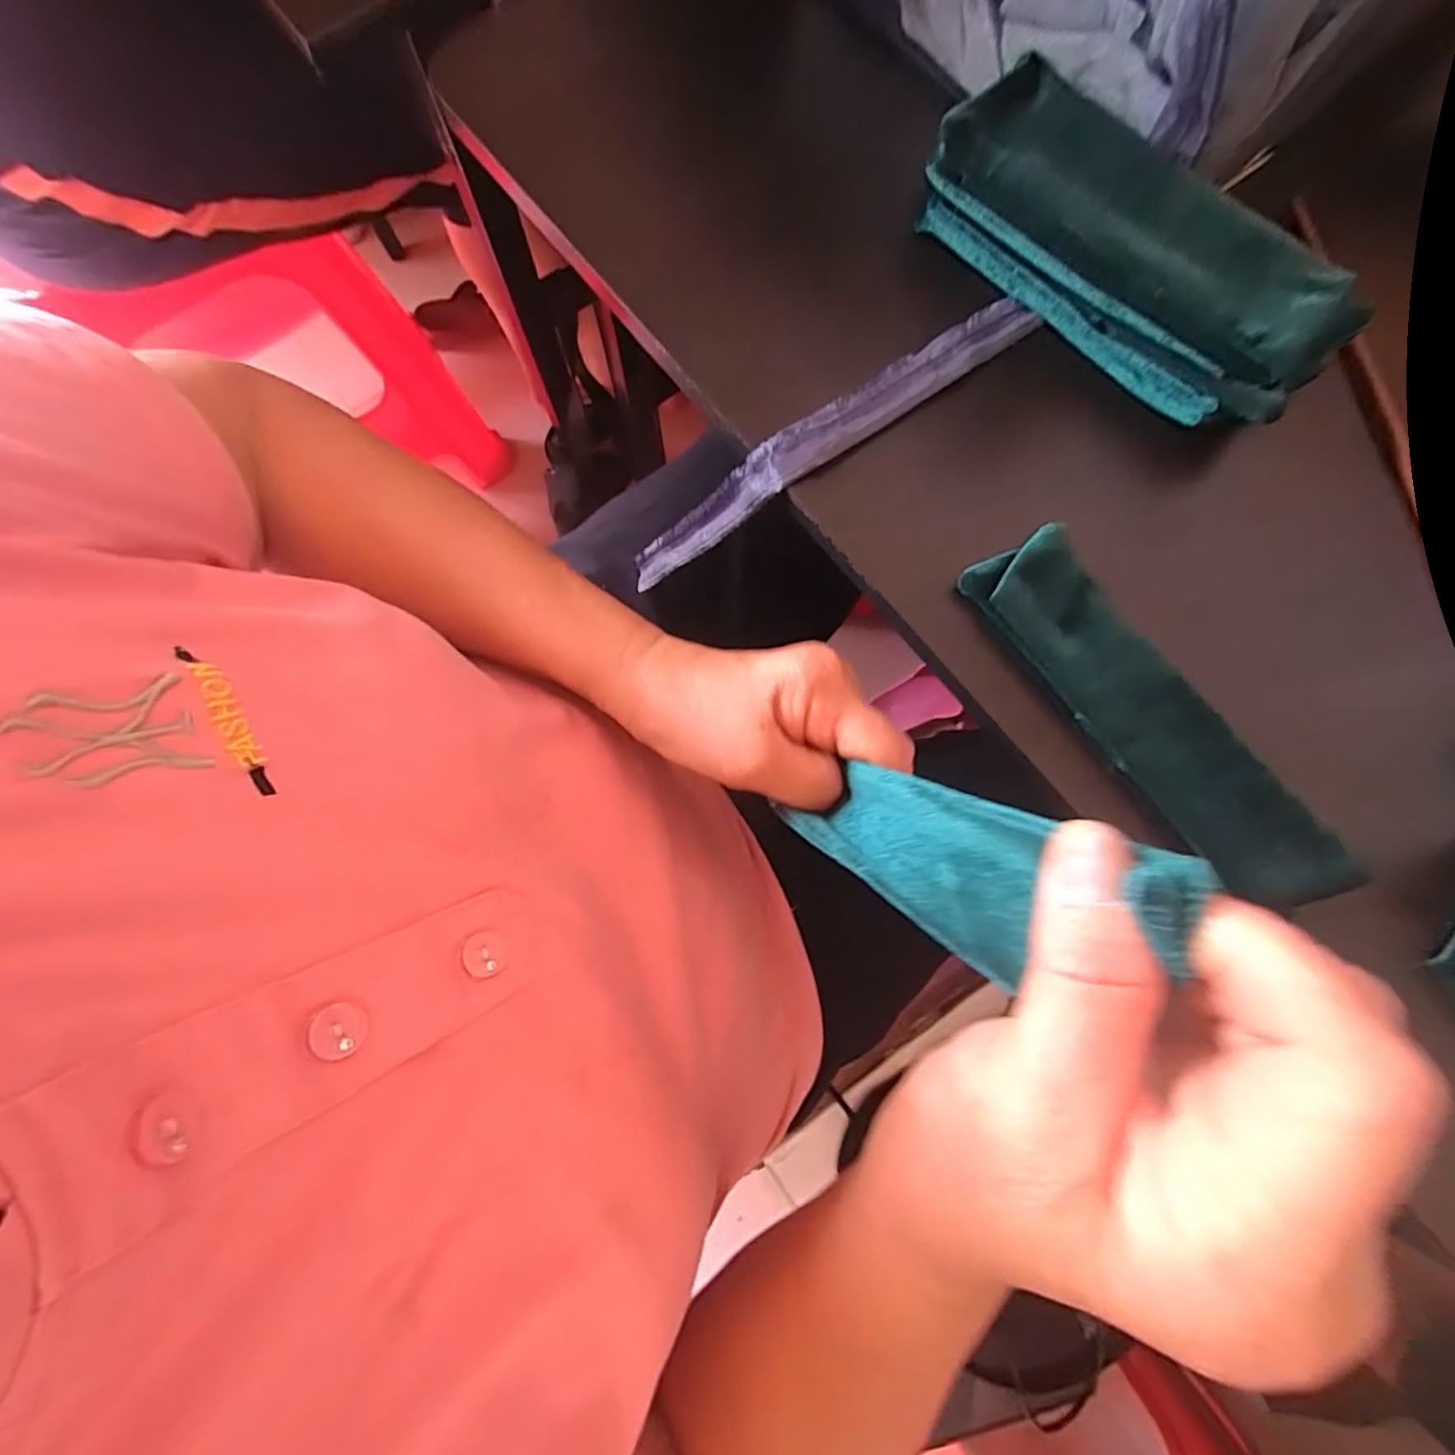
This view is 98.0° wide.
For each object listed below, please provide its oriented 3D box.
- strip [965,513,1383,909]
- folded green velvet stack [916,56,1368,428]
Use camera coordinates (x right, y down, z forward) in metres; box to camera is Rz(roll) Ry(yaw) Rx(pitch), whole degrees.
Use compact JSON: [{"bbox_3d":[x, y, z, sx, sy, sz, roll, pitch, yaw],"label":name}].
[{"bbox_3d":[0.172,-0.004,0.255,0.044,0.009,0.179,-36,81,-6],"label":"strip"},{"bbox_3d":[0.172,-0.205,0.276,0.056,0.050,0.179,-42,82,-7],"label":"folded green velvet stack"}]

